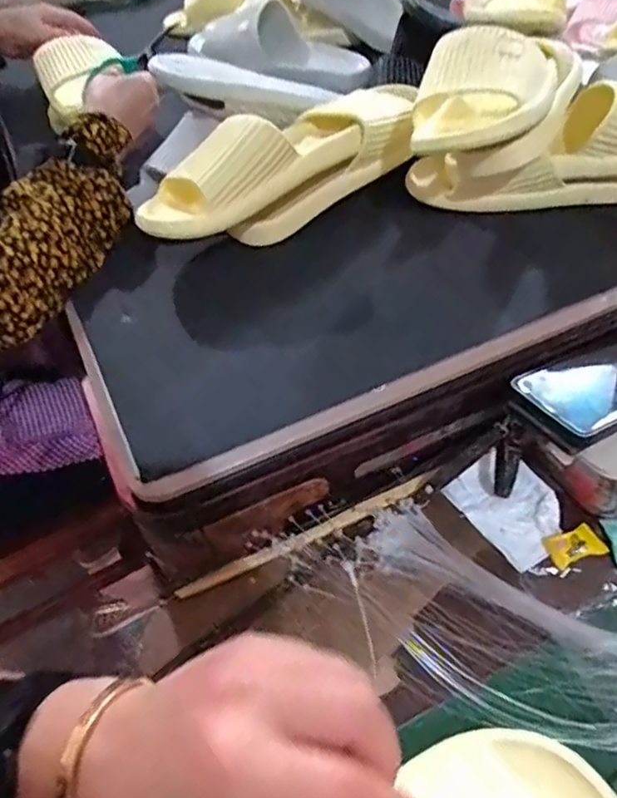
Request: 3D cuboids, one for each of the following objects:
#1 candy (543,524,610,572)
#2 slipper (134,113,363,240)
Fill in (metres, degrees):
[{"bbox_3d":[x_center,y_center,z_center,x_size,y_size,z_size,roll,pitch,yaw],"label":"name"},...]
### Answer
[{"bbox_3d":[0.199,0.107,0.465,0.043,0.008,0.028,-17,48,-10],"label":"candy"},{"bbox_3d":[-0.058,-0.217,0.554,0.212,0.066,0.084,-33,53,-22],"label":"slipper"}]

